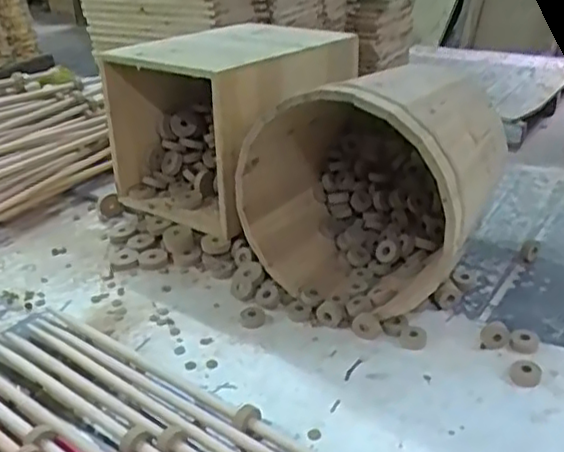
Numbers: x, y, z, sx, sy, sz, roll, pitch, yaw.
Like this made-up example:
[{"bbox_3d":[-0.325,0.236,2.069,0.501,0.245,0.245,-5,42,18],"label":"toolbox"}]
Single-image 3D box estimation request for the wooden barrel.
[{"bbox_3d":[0.103,-0.052,0.696,0.229,0.225,0.240,12,32,28],"label":"wooden barrel"}]

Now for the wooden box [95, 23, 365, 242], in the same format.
[{"bbox_3d":[-0.052,-0.144,0.849,0.214,0.193,0.277,21,38,40],"label":"wooden box"}]

